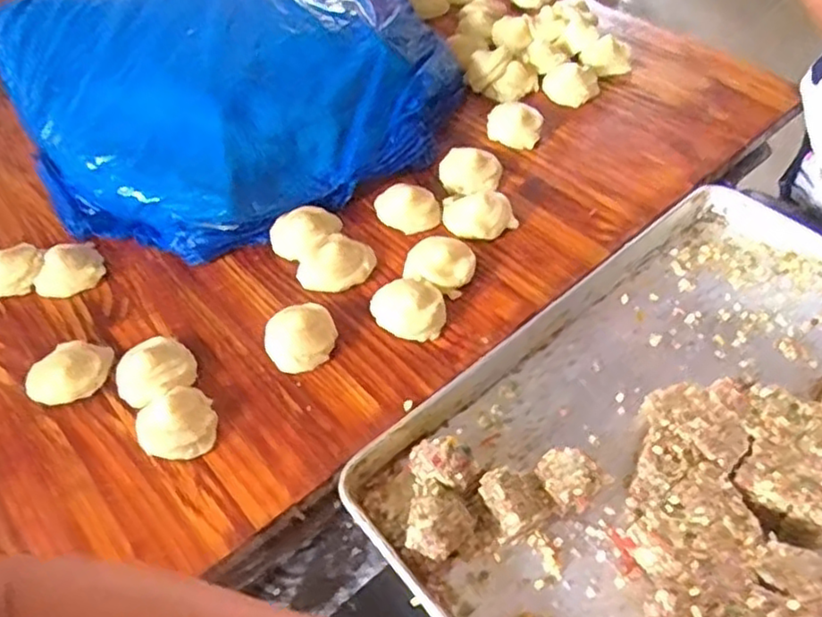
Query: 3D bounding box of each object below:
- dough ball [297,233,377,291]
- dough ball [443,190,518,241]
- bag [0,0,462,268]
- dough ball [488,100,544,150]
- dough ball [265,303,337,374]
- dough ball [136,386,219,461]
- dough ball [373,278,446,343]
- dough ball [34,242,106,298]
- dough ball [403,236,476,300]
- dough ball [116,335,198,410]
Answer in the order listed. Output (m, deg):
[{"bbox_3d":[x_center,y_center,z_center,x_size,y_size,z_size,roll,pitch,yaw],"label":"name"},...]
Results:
[{"bbox_3d":[-0.090,-0.053,0.816,0.093,0.033,0.062,-12,53,-5],"label":"dough ball"},{"bbox_3d":[0.085,-0.117,0.847,0.089,0.039,0.060,2,53,5],"label":"dough ball"},{"bbox_3d":[-0.290,-0.384,1.030,0.606,0.112,0.664,-28,56,-16],"label":"bag"},{"bbox_3d":[0.146,-0.258,0.957,0.074,0.029,0.070,-2,53,2],"label":"dough ball"},{"bbox_3d":[-0.122,0.031,0.751,0.080,0.043,0.069,-19,54,-10],"label":"dough ball"},{"bbox_3d":[-0.238,0.117,0.688,0.077,0.029,0.079,-2,53,2],"label":"dough ball"},{"bbox_3d":[-0.004,0.002,0.765,0.084,0.036,0.068,7,54,9],"label":"dough ball"},{"bbox_3d":[-0.425,-0.050,0.838,0.085,0.035,0.074,-36,59,-21],"label":"dough ball"},{"bbox_3d":[0.034,-0.053,0.805,0.083,0.030,0.075,15,56,14],"label":"dough ball"},{"bbox_3d":[-0.275,0.071,0.734,0.080,0.032,0.081,-2,53,2],"label":"dough ball"}]

